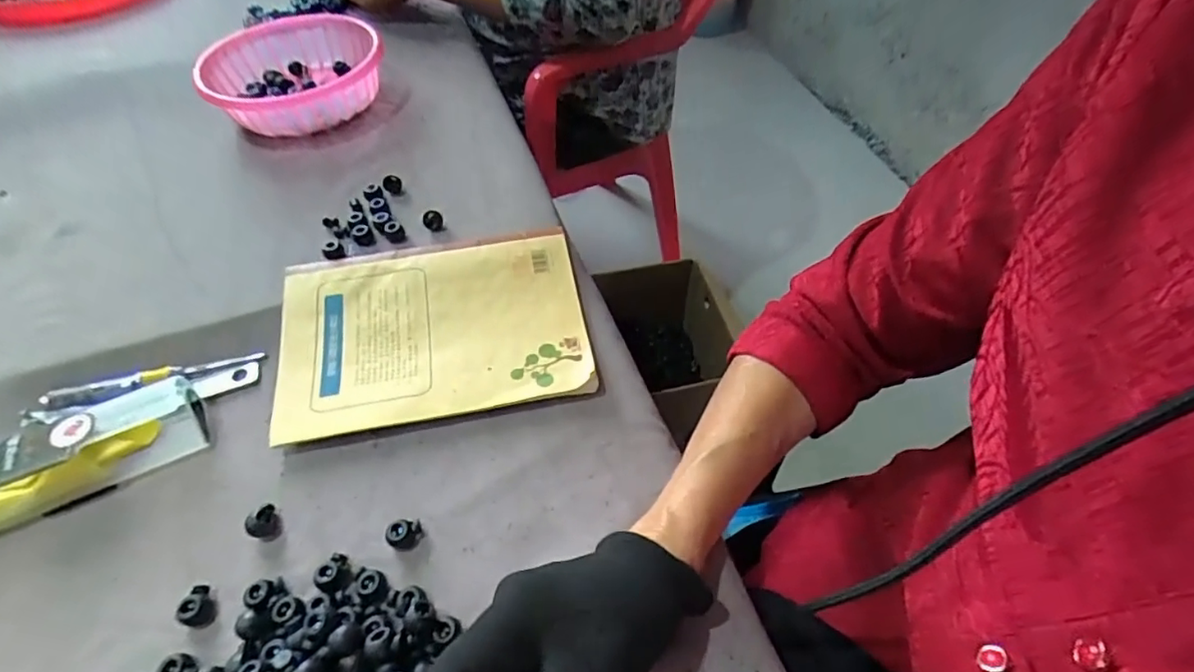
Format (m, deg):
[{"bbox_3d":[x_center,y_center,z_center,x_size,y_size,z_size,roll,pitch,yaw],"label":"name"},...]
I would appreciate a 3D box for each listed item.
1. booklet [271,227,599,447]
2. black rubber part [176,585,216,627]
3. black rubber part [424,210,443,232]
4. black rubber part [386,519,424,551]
[{"bbox_3d":[-0.114,-0.007,0.401,0.204,0.011,0.141,-9,58,-5],"label":"booklet"},{"bbox_3d":[-0.211,0.143,0.304,0.014,0.011,0.018,12,53,11],"label":"black rubber part"},{"bbox_3d":[-0.129,-0.091,0.454,0.015,0.011,0.015,-2,54,2],"label":"black rubber part"},{"bbox_3d":[-0.109,0.111,0.324,0.018,0.011,0.016,-4,52,-1],"label":"black rubber part"}]

